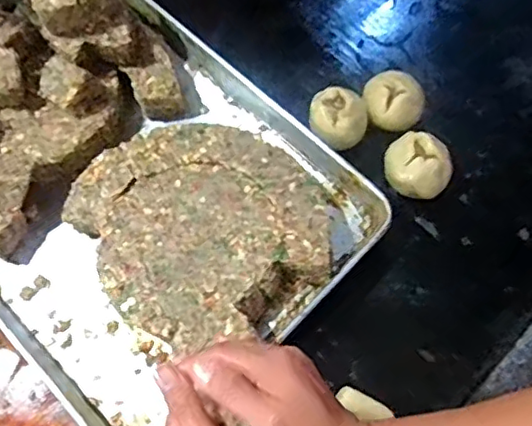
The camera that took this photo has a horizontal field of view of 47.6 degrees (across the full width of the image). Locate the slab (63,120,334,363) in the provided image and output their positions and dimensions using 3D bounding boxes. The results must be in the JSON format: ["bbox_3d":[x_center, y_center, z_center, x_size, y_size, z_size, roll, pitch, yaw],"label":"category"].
[{"bbox_3d":[-0.064,0.011,0.687,0.259,0.078,0.256,0,67,1],"label":"slab"}]

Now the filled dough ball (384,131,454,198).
[{"bbox_3d":[0.179,-0.055,0.712,0.078,0.052,0.064,29,71,12],"label":"filled dough ball"}]

